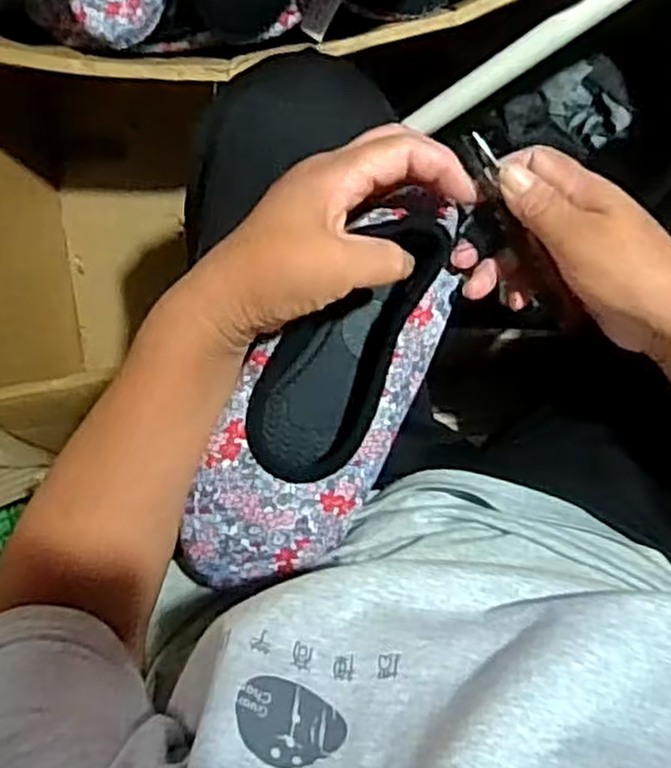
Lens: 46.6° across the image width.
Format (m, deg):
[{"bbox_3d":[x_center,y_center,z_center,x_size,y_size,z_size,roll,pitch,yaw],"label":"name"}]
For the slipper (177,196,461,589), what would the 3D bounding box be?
[{"bbox_3d":[-0.001,0.012,0.428,0.086,0.053,0.236,32,91,3],"label":"slipper"}]

